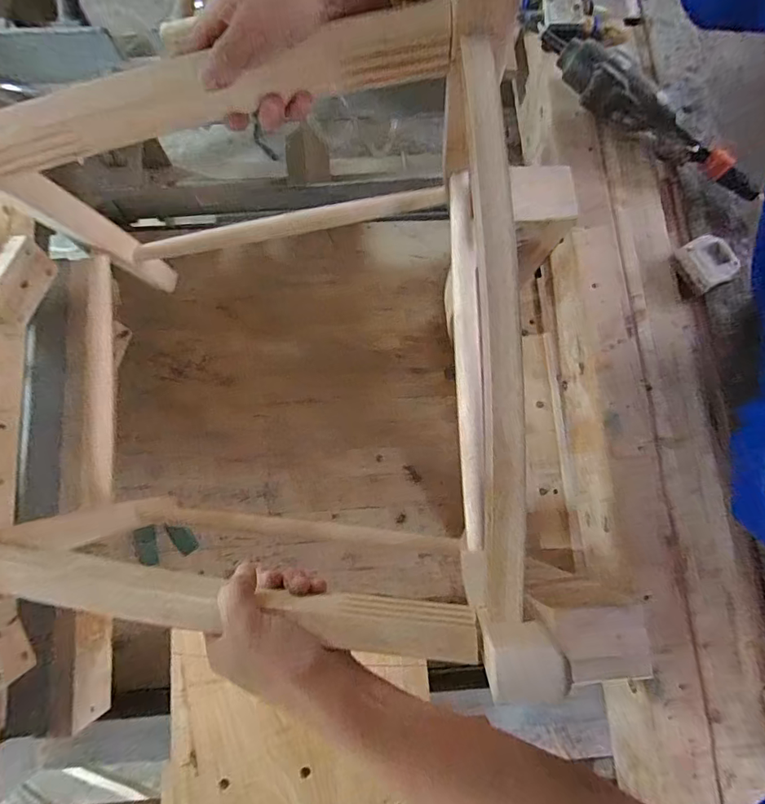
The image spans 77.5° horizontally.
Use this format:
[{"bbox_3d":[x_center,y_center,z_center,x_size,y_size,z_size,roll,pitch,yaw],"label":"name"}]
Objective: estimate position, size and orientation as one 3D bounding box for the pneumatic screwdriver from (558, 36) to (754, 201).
[{"bbox_3d":[0.285,-0.288,0.494,0.249,0.041,0.048,37,80,6],"label":"pneumatic screwdriver"}]

